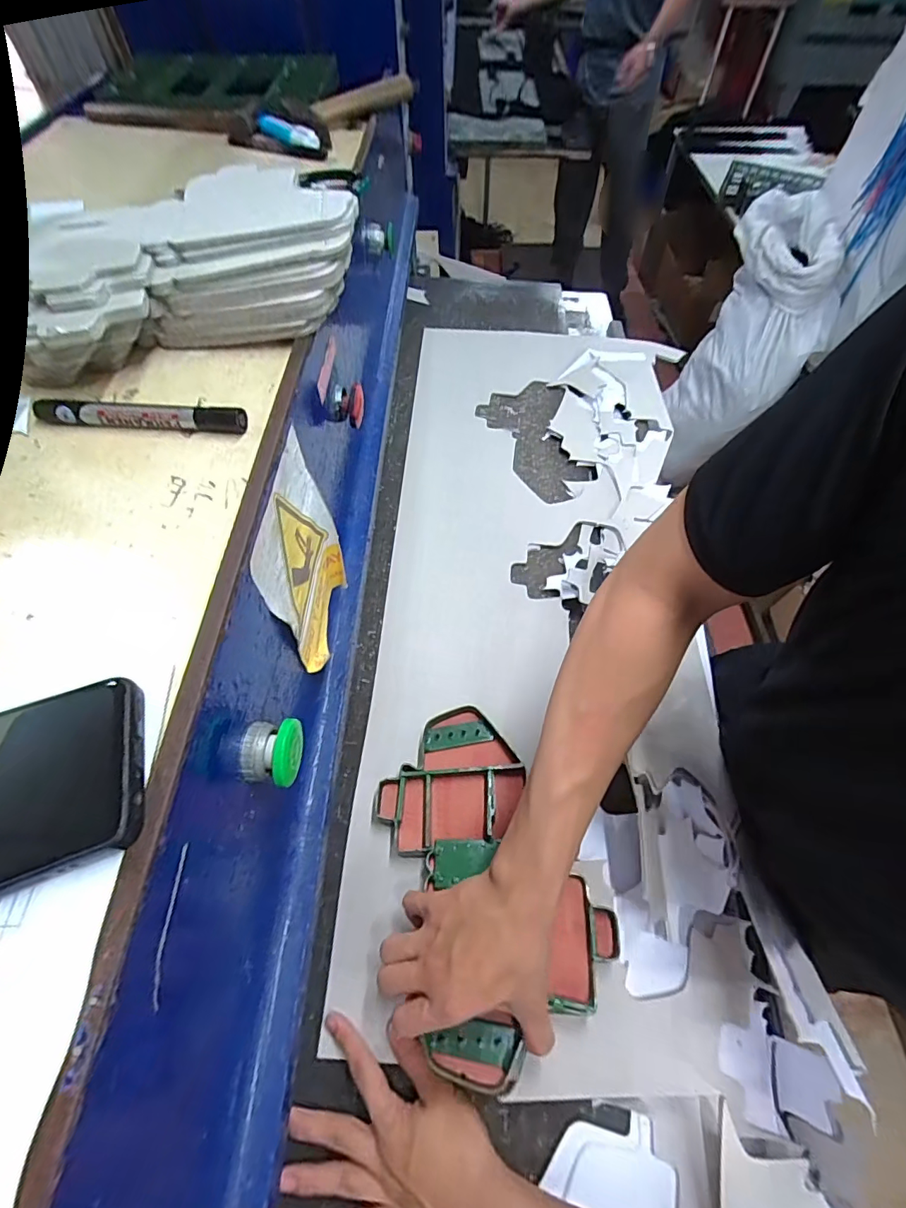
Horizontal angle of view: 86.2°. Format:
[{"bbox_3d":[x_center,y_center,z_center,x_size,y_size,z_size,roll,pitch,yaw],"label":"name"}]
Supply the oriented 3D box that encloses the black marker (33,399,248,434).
[{"bbox_3d":[-0.214,-0.128,0.331,0.144,0.019,0.014,4,59,3],"label":"black marker"}]

